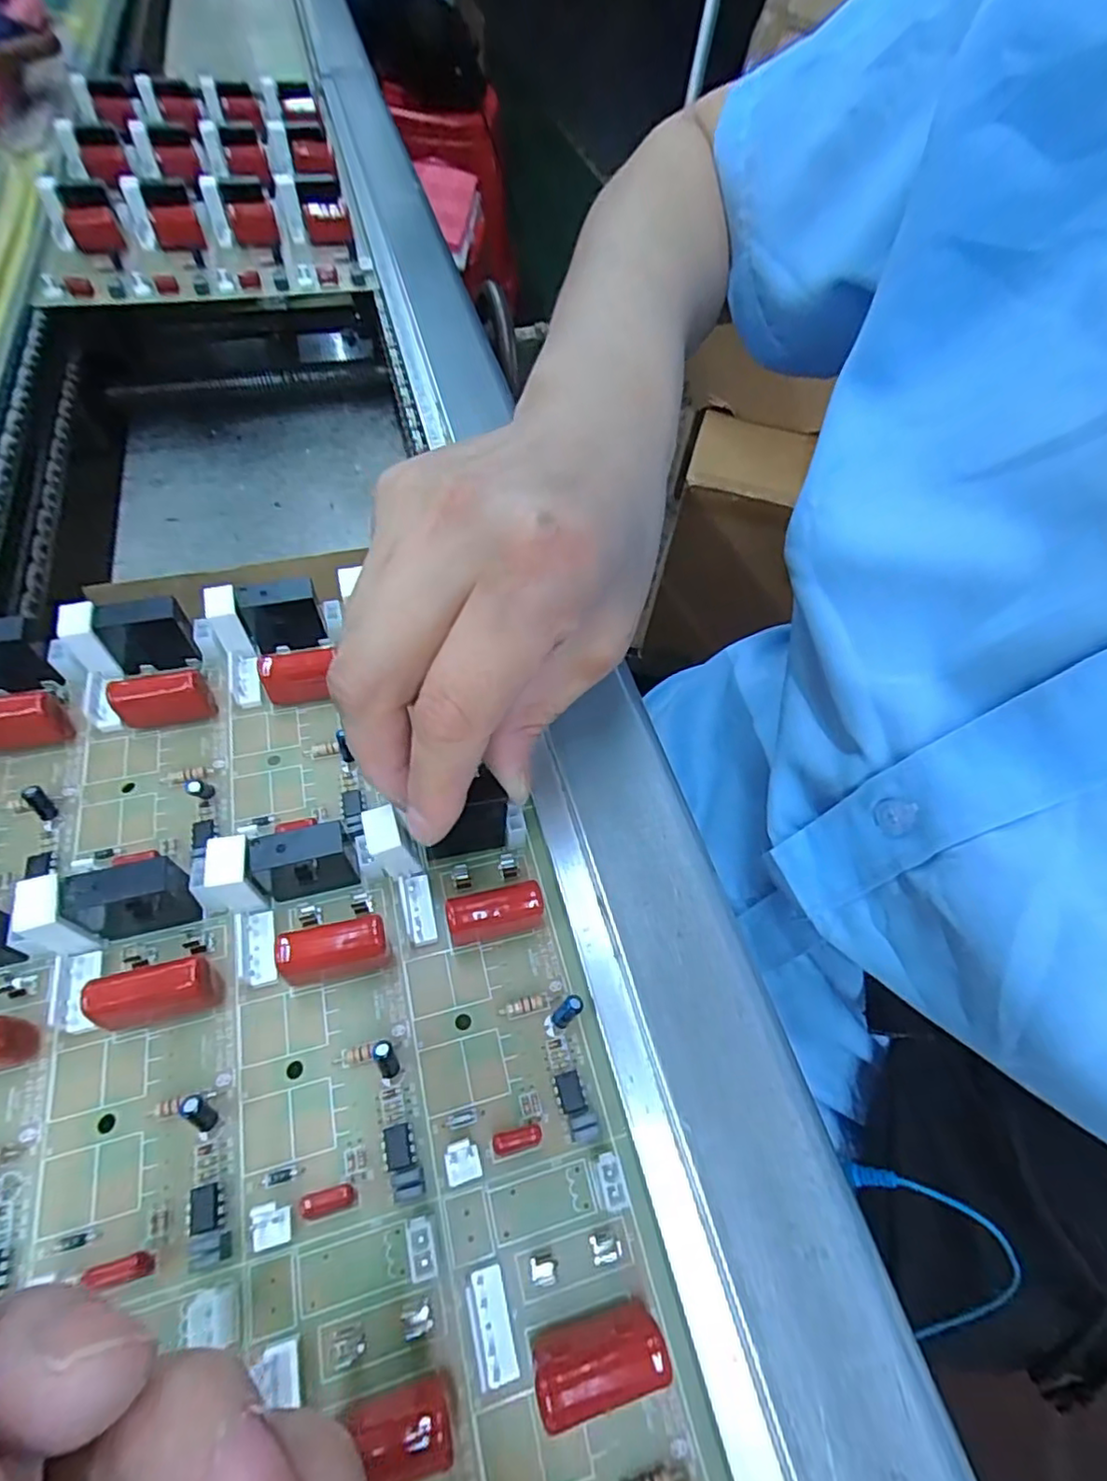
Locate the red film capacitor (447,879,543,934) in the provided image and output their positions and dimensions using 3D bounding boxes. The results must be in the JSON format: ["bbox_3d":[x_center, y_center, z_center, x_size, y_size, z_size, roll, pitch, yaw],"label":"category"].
[{"bbox_3d":[-0.017,0.050,0.184,0.026,0.017,0.011,-11,58,-11],"label":"red film capacitor"}]

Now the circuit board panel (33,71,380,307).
[{"bbox_3d":[-0.238,-0.384,0.431,0.180,0.032,0.289,-12,60,-13],"label":"circuit board panel"}]

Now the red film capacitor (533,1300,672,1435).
[{"bbox_3d":[0.009,0.131,0.134,0.027,0.017,0.012,-10,58,-10],"label":"red film capacitor"}]

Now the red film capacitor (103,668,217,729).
[{"bbox_3d":[-0.130,-0.012,0.212,0.028,0.021,0.008,-8,59,-11],"label":"red film capacitor"}]

